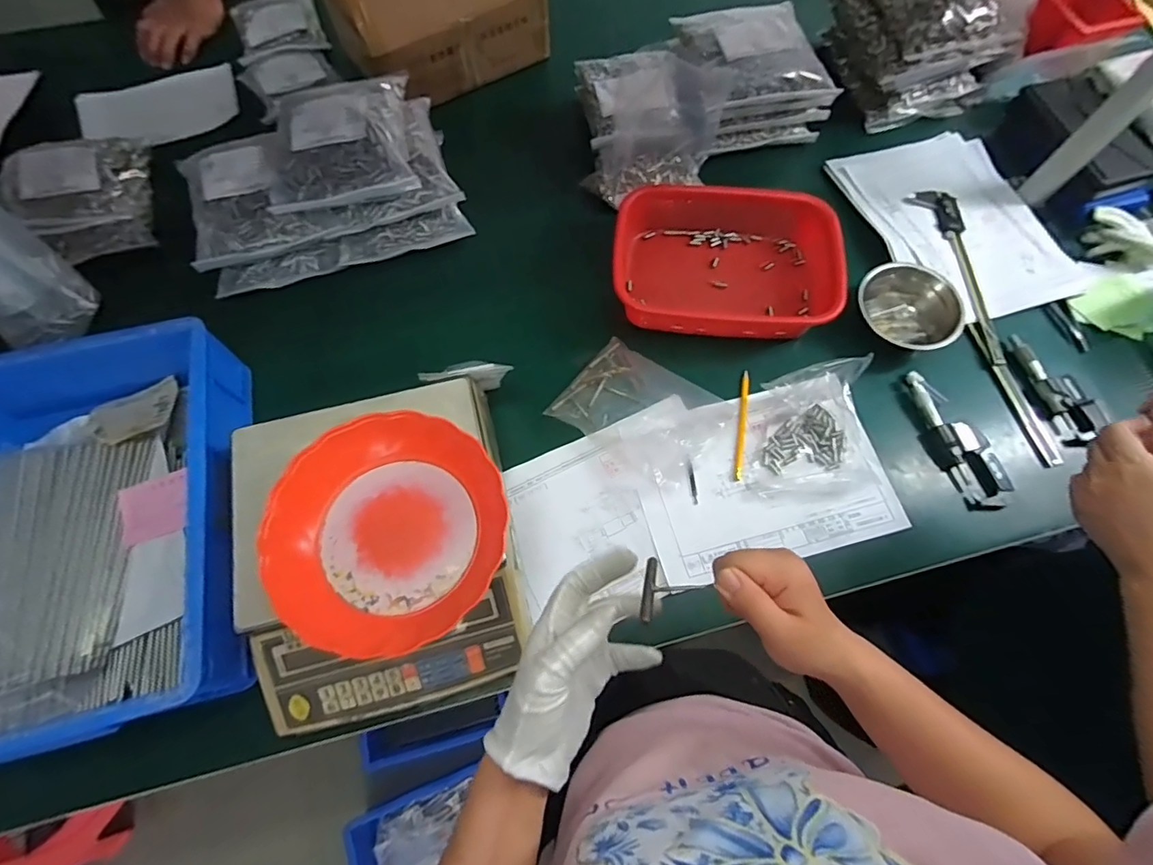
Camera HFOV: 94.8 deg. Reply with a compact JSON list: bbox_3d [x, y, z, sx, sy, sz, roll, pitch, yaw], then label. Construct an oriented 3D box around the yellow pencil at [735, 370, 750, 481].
[{"bbox_3d":[0.208,-0.010,0.666,0.013,0.009,0.145,11,72,3],"label":"yellow pencil"}]

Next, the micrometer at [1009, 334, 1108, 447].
[{"bbox_3d":[0.611,-0.061,0.676,0.048,0.031,0.152,-18,71,-7],"label":"micrometer"}]

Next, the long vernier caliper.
[{"bbox_3d":[0.553,-0.155,0.720,0.060,0.024,0.422,-8,70,-4],"label":"long vernier caliper"}]

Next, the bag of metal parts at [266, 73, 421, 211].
[{"bbox_3d":[-0.310,-0.384,0.688,0.181,0.059,0.161,-9,70,-4],"label":"bag of metal parts"}]

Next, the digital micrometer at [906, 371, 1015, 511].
[{"bbox_3d":[0.466,0.006,0.653,0.061,0.024,0.181,-17,71,-7],"label":"digital micrometer"}]

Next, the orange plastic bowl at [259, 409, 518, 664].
[{"bbox_3d":[-0.169,0.090,0.495,0.202,0.072,0.203,0,72,-1],"label":"orange plastic bowl"}]

